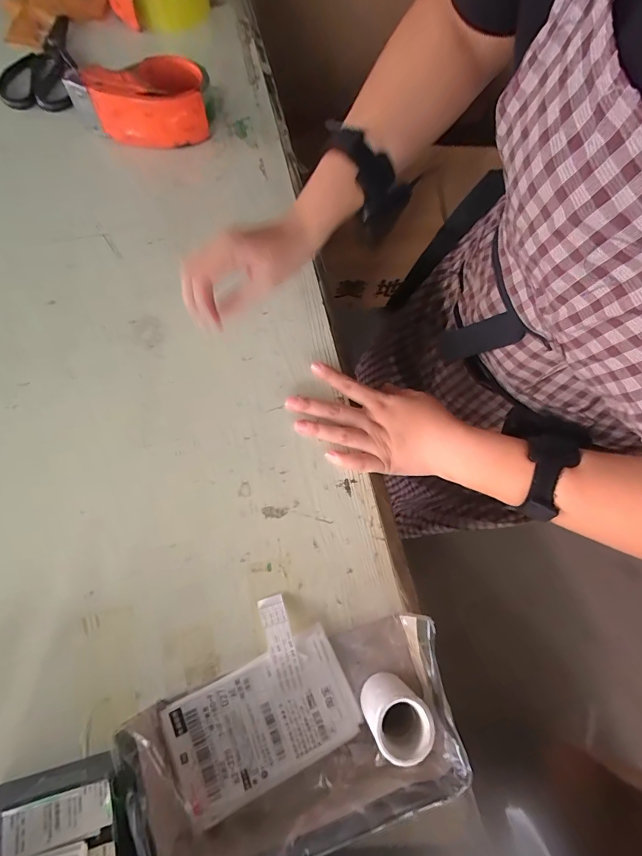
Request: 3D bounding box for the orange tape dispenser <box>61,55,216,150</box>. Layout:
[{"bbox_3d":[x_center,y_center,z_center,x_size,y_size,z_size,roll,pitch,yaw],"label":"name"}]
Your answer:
[{"bbox_3d":[-0.215,-0.406,0.492,0.157,0.061,0.107,-31,75,-13],"label":"orange tape dispenser"}]

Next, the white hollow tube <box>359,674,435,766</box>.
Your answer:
[{"bbox_3d":[0.053,0.209,0.289,0.042,0.057,0.040,1,70,-3],"label":"white hollow tube"}]

